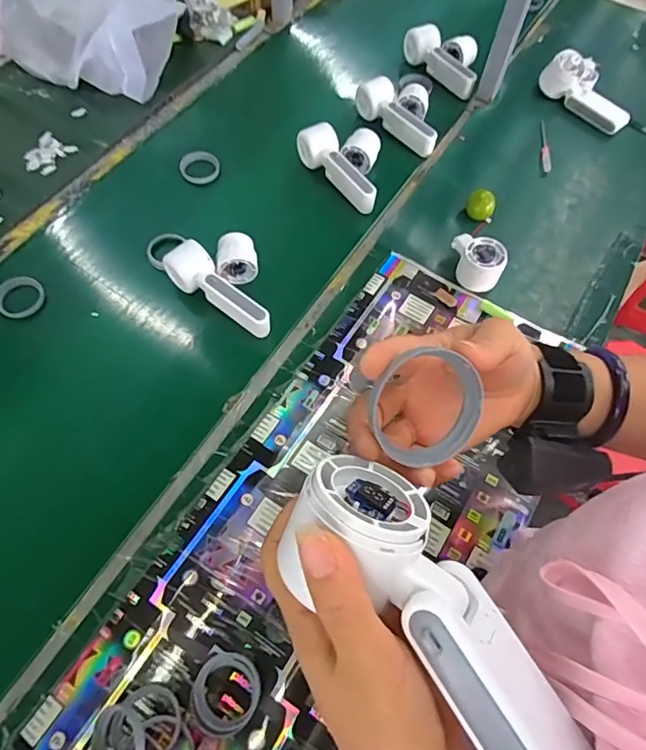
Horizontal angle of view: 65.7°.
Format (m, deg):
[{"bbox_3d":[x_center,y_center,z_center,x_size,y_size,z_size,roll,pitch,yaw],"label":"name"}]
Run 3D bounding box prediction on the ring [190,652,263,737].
[{"bbox_3d":[-0.088,0.288,0.454,0.061,0.011,0.062,1,62,-2],"label":"ring"}]

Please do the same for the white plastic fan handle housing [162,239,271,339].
[{"bbox_3d":[-0.135,-0.114,0.658,0.165,0.038,0.051,34,66,15],"label":"white plastic fan handle housing"}]

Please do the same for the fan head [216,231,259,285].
[{"bbox_3d":[-0.119,-0.159,0.683,0.053,0.049,0.047,-10,63,-7],"label":"fan head"}]

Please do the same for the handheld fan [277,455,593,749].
[{"bbox_3d":[0.045,0.102,0.195,0.065,0.044,0.158,-34,75,-18],"label":"handheld fan"}]

